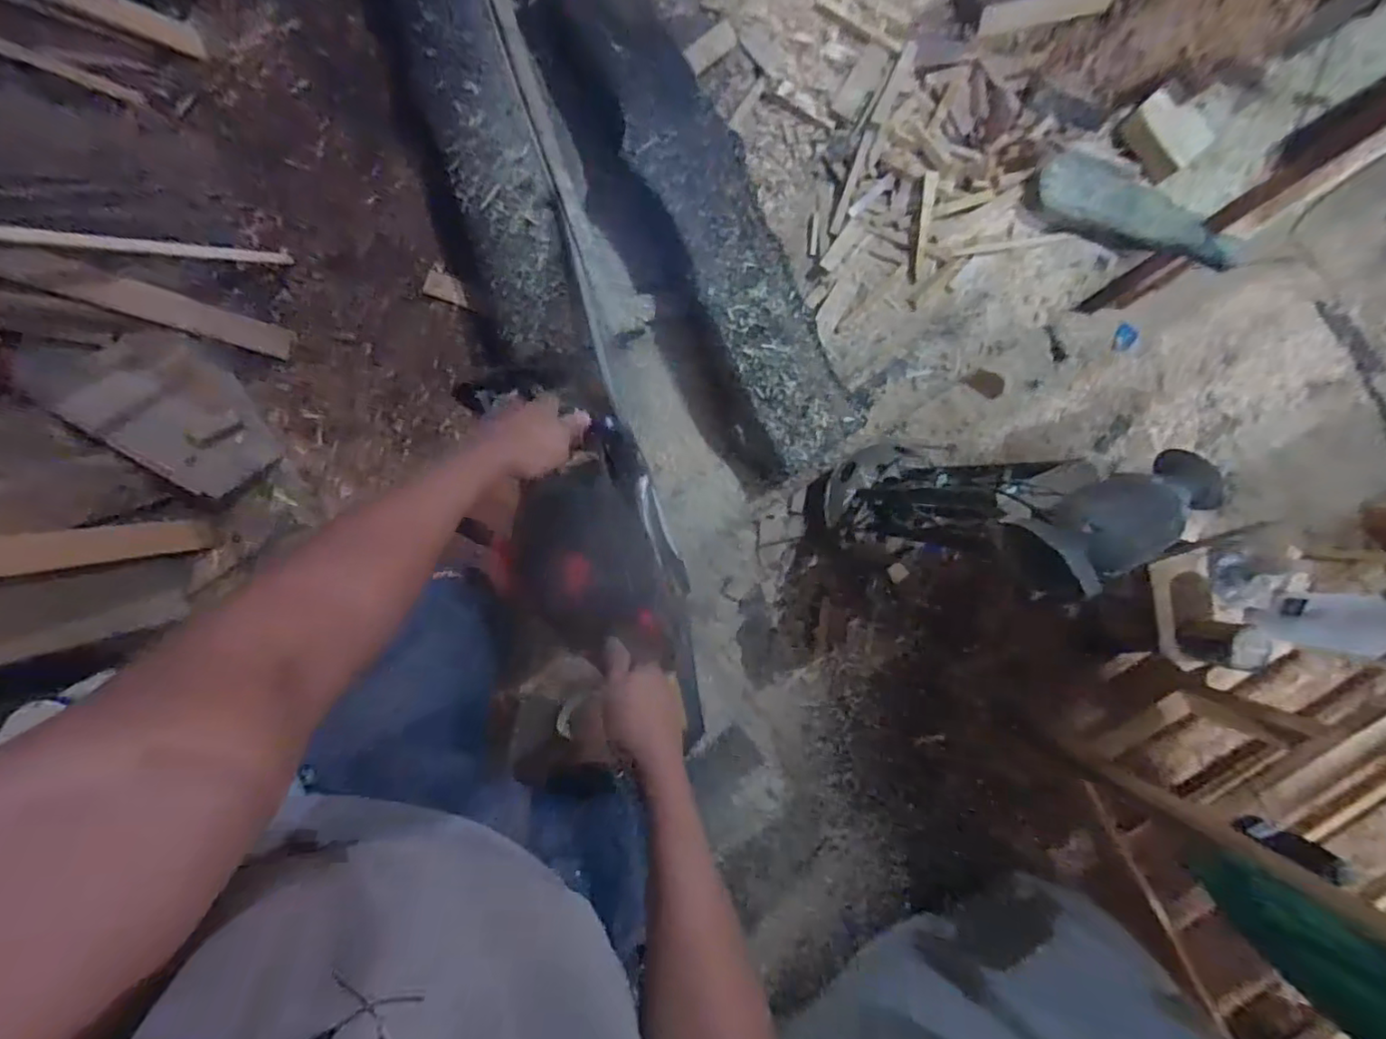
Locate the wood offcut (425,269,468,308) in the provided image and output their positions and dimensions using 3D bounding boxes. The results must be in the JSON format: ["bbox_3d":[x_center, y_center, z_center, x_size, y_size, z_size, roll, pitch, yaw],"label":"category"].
[{"bbox_3d":[-0.482,-0.453,1.158,0.085,0.012,0.046,18,91,-5],"label":"wood offcut"}]

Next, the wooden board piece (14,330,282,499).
[{"bbox_3d":[-0.875,-0.195,0.993,0.316,0.018,0.204,38,61,-22],"label":"wooden board piece"}]

